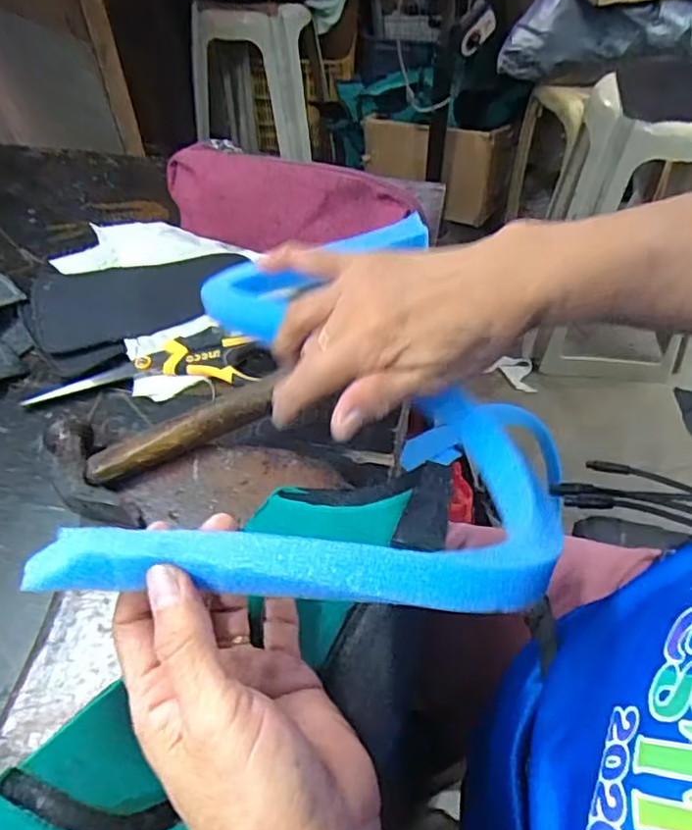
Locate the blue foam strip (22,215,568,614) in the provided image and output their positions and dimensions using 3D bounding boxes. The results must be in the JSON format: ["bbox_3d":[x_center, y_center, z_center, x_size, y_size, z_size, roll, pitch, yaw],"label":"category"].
[{"bbox_3d":[0.005,-0.019,0.355,0.212,0.045,0.321,13,41,-3],"label":"blue foam strip"}]

